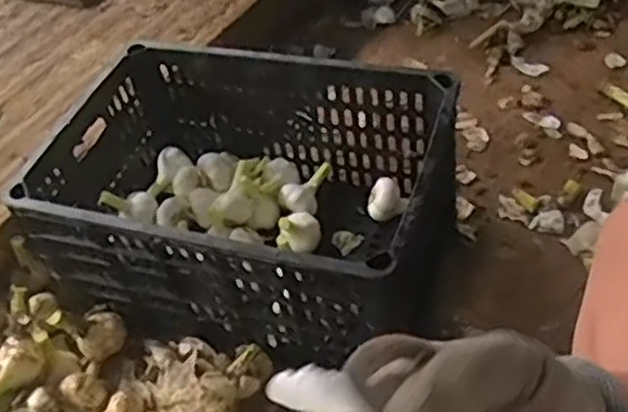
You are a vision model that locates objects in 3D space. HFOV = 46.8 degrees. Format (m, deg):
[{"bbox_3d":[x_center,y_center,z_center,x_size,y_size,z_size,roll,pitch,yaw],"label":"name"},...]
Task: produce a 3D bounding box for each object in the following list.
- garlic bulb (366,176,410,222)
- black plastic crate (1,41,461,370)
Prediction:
[{"bbox_3d":[0.095,-0.011,0.935,0.052,0.038,0.046,-6,48,0],"label":"garlic bulb"},{"bbox_3d":[-0.079,-0.009,0.871,0.441,0.233,0.298,14,51,17],"label":"black plastic crate"}]

